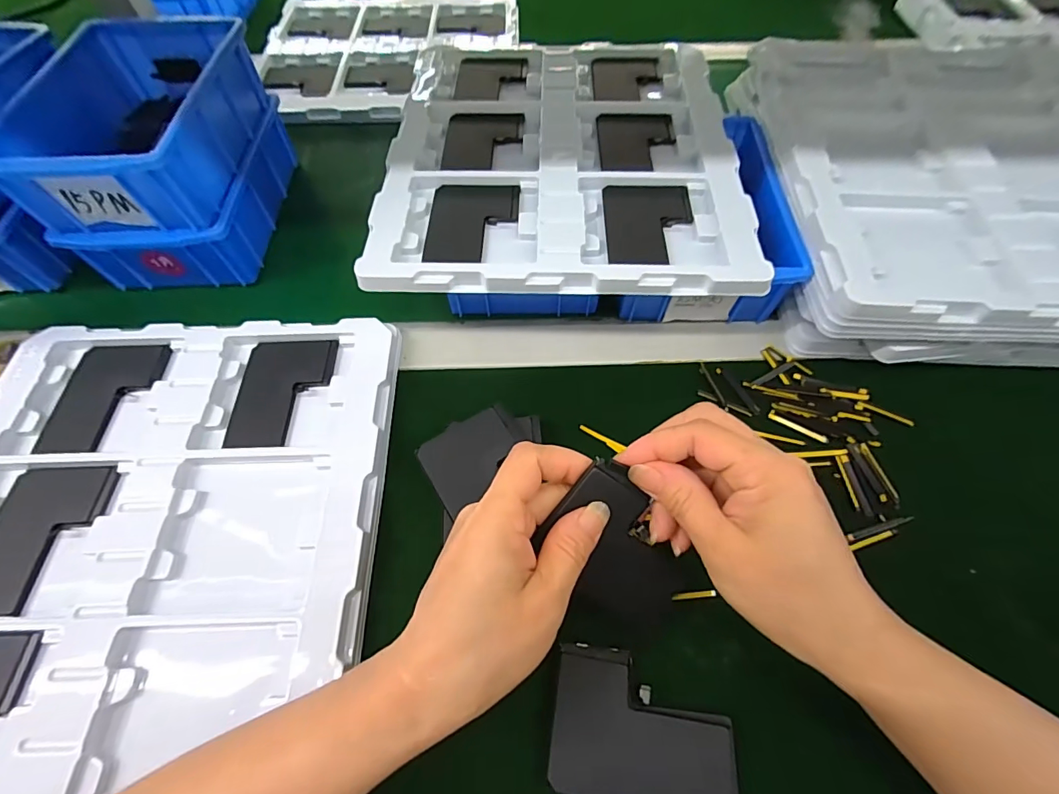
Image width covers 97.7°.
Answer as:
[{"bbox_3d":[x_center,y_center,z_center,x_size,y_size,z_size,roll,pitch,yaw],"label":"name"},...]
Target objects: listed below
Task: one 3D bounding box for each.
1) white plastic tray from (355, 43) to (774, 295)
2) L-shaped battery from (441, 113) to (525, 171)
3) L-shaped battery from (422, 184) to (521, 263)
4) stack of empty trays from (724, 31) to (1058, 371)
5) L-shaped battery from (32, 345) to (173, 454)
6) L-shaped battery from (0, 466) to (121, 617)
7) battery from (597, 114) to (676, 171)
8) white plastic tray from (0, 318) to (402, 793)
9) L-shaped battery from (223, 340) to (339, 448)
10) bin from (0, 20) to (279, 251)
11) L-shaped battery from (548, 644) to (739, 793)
[{"bbox_3d":[0.026,-0.213,0.390,0.274,0.013,0.317,2,60,0],"label":"white plastic tray"},{"bbox_3d":[-0.039,-0.224,0.401,0.066,0.005,0.083,1,60,0],"label":"L-shaped battery"},{"bbox_3d":[-0.042,-0.131,0.345,0.065,0.004,0.086,2,60,1],"label":"L-shaped battery"},{"bbox_3d":[0.350,-0.178,0.399,0.295,0.082,0.326,0,60,0],"label":"stack of empty trays"},{"bbox_3d":[-0.309,-0.001,0.340,0.068,0.007,0.087,1,60,0],"label":"L-shaped battery"},{"bbox_3d":[-0.308,0.087,0.290,0.068,0.004,0.090,-1,60,-1],"label":"L-shaped battery"},{"bbox_3d":[0.093,-0.219,0.396,0.066,0.004,0.082,2,60,0],"label":"battery"},{"bbox_3d":[-0.235,0.083,0.287,0.272,0.019,0.305,-2,60,-2],"label":"white plastic tray"},{"bbox_3d":[-0.180,-0.004,0.338,0.065,0.007,0.086,0,60,-1],"label":"L-shaped battery"},{"bbox_3d":[-0.305,-0.219,0.373,0.132,0.068,0.202,-1,60,-1],"label":"bin"},{"bbox_3d":[0.058,0.170,0.238,0.090,0.011,0.064,8,61,4],"label":"L-shaped battery"}]

